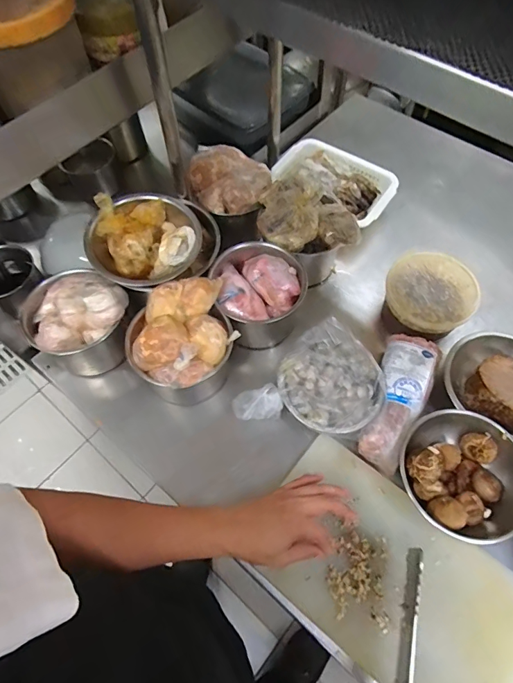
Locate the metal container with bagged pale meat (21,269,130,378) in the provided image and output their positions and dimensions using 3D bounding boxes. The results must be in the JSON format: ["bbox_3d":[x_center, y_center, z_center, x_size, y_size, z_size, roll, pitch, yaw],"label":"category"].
[{"bbox_3d":[-0.283,-0.034,0.659,0.147,0.127,0.138,0,62,0],"label":"metal container with bagged pale meat"}]

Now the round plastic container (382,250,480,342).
[{"bbox_3d":[0.289,-0.067,0.714,0.138,0.091,0.153,40,69,19],"label":"round plastic container"}]

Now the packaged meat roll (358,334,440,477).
[{"bbox_3d":[0.219,0.088,0.630,0.078,0.040,0.211,20,64,11],"label":"packaged meat roll"}]

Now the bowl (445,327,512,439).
[{"bbox_3d":[0.392,0.059,0.651,0.165,0.058,0.154,0,62,0],"label":"bowl"}]

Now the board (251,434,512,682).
[{"bbox_3d":[0.183,0.311,0.539,0.361,0.023,0.211,35,67,17],"label":"board"}]

